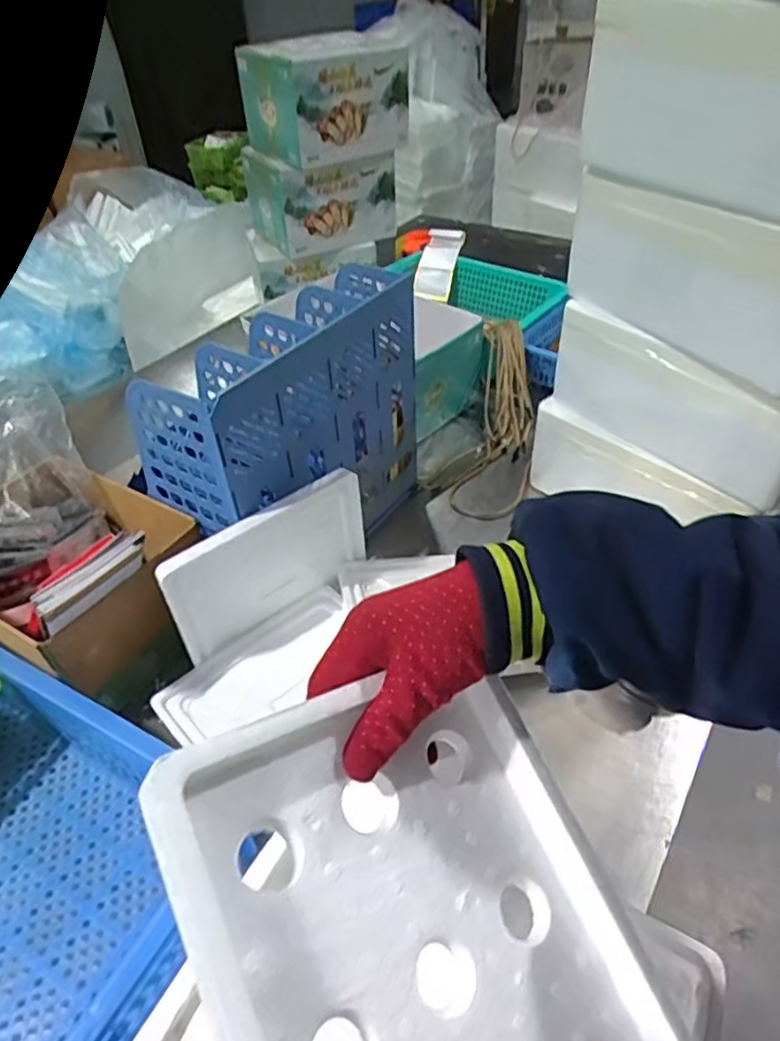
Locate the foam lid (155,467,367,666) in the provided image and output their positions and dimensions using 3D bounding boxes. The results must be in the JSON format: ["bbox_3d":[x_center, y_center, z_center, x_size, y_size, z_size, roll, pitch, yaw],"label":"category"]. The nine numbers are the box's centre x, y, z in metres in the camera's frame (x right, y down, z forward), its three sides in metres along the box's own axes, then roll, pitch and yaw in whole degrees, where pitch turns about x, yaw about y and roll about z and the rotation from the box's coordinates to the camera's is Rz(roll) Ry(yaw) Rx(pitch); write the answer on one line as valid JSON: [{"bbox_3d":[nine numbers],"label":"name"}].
[{"bbox_3d":[-0.122,0.045,0.686,0.228,0.135,0.023,-29,48,-25],"label":"foam lid"}]

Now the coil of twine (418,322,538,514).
[{"bbox_3d":[0.162,-0.149,1.010,0.144,0.079,0.357,12,66,16],"label":"coil of twine"}]

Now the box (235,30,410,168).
[{"bbox_3d":[-0.105,-0.698,1.068,0.224,0.163,0.168,-24,46,-21],"label":"box"}]

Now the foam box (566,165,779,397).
[{"bbox_3d":[0.354,-0.257,0.650,0.222,0.141,0.281,-19,45,-16],"label":"foam box"}]

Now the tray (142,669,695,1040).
[{"bbox_3d":[0.027,0.200,0.284,0.198,0.025,0.257,-10,63,-38],"label":"tray"}]

